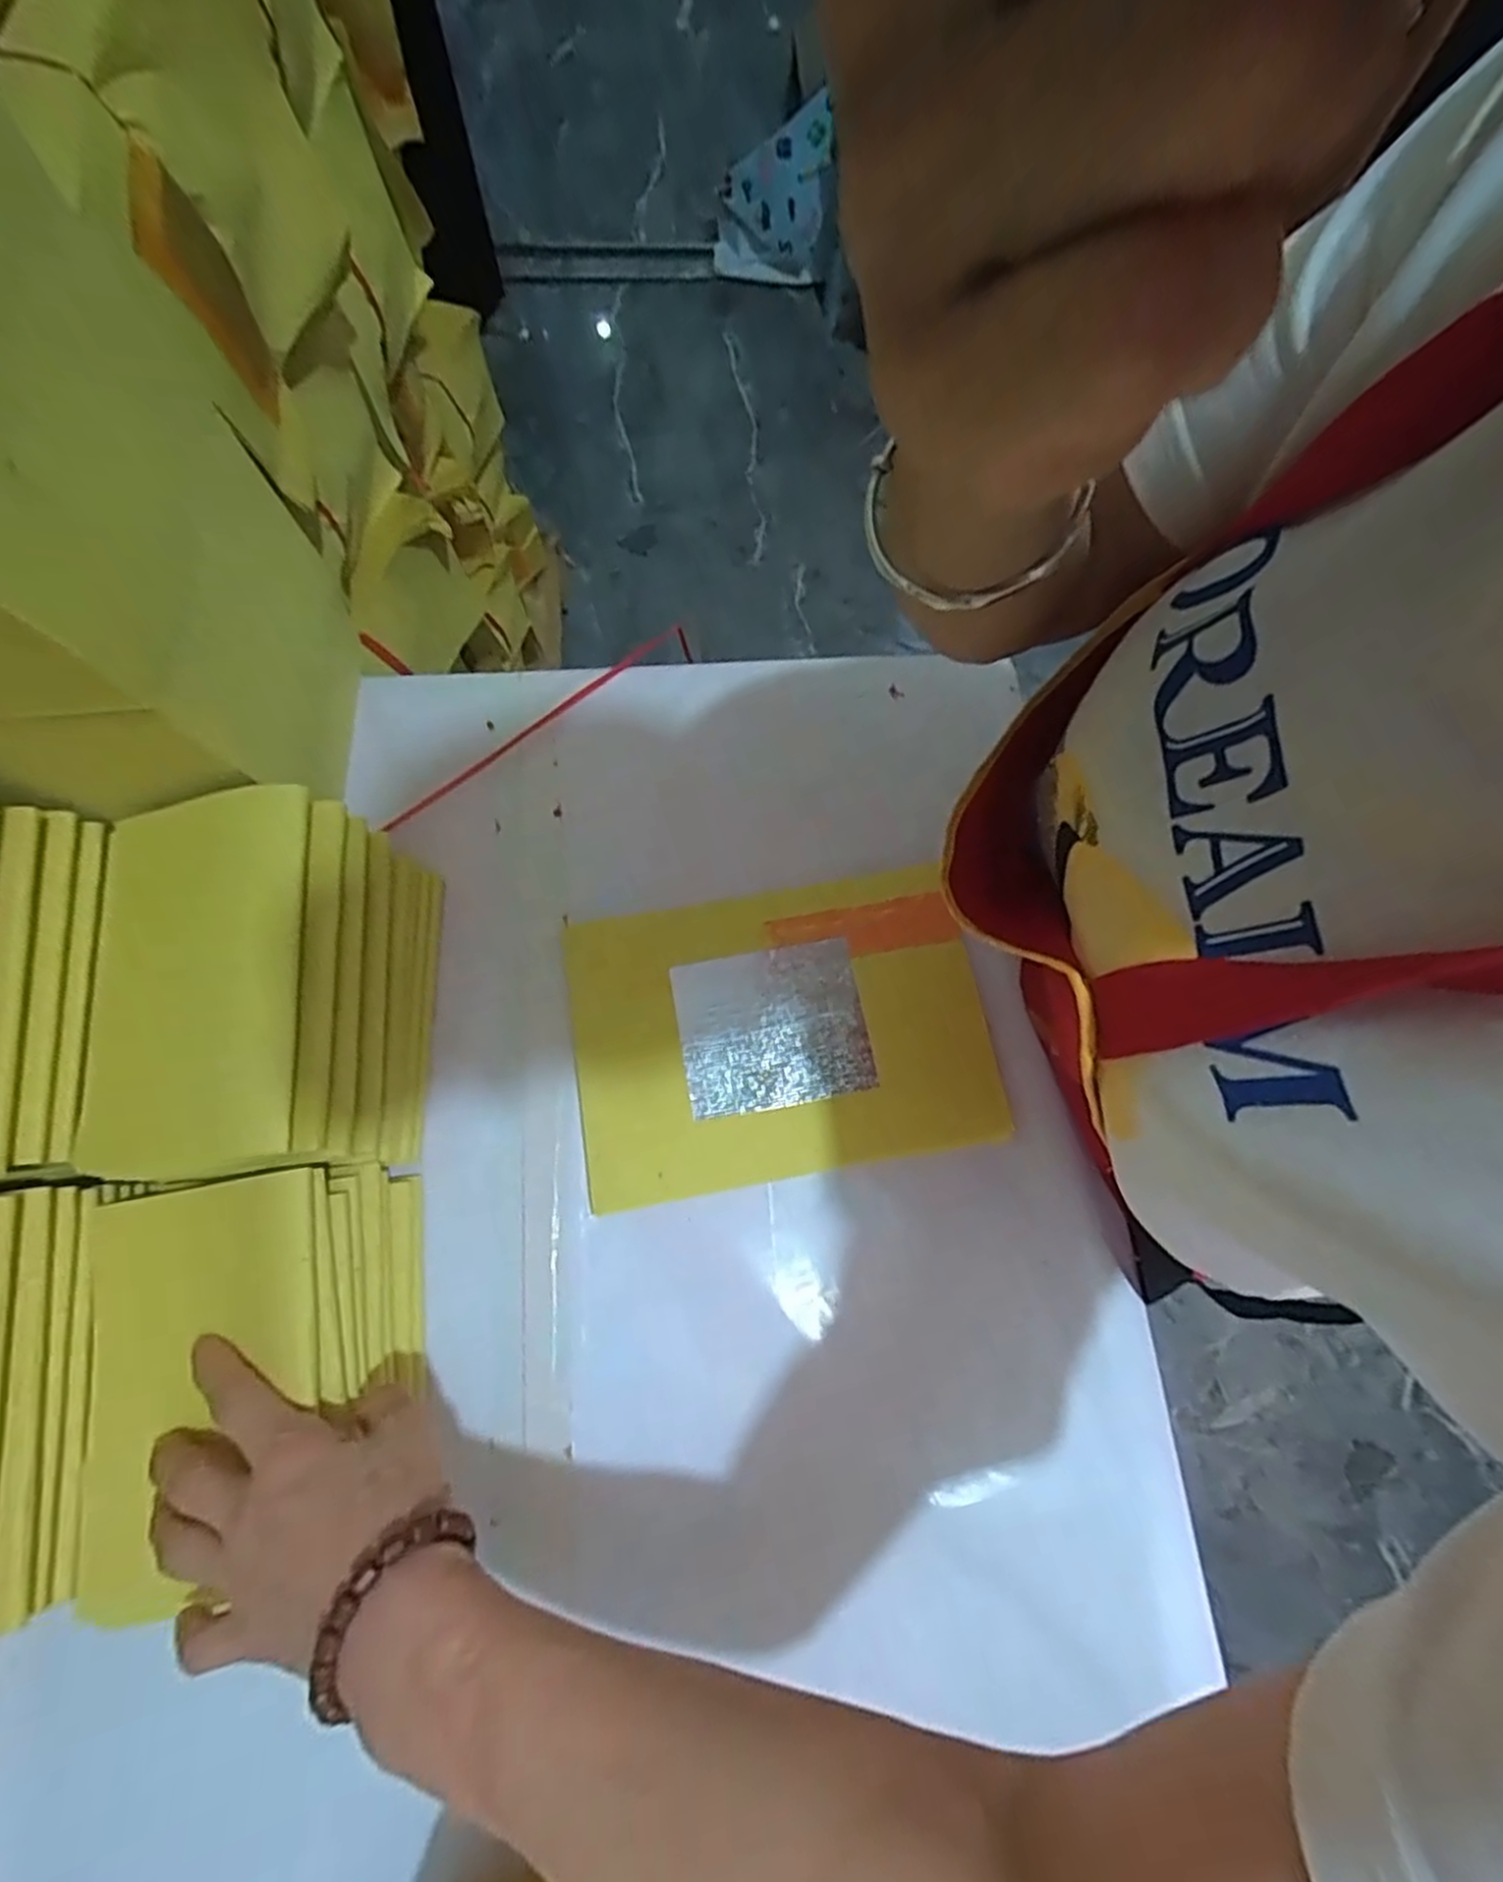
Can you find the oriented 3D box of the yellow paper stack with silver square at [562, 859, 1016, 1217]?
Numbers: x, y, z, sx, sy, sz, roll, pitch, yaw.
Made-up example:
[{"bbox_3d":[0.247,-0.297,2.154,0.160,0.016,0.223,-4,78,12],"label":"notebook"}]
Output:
[{"bbox_3d":[0.017,0.049,0.439,0.226,0.018,0.160,-10,74,-4],"label":"yellow paper stack with silver square"}]

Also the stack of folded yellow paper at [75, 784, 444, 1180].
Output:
[{"bbox_3d":[-0.234,0.026,0.382,0.127,0.113,0.167,1,74,-3],"label":"stack of folded yellow paper"}]

